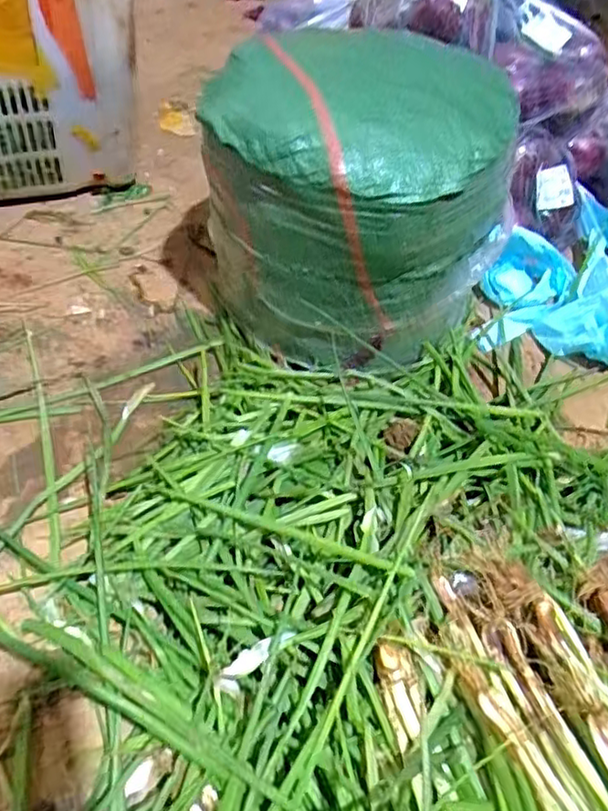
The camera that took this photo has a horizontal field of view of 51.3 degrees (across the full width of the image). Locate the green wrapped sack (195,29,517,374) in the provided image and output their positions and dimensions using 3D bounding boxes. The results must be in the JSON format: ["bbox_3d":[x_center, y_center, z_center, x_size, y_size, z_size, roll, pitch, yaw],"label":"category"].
[{"bbox_3d":[0.045,-0.199,0.636,0.273,0.236,0.221,31,54,15],"label":"green wrapped sack"}]

